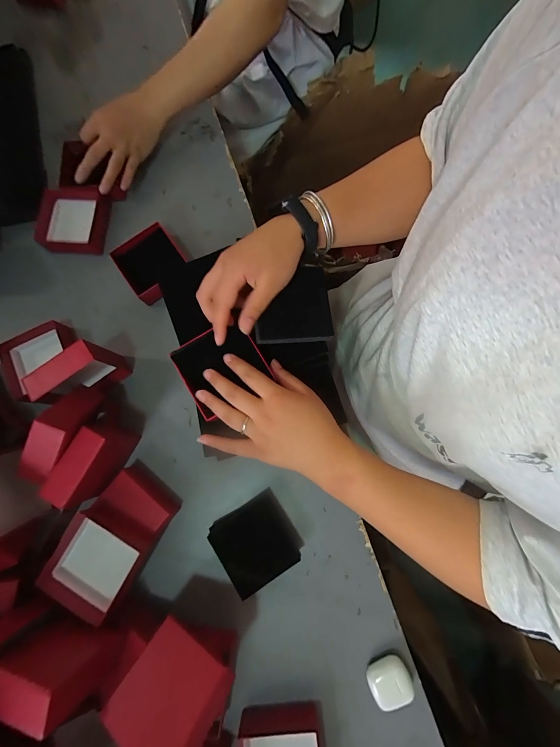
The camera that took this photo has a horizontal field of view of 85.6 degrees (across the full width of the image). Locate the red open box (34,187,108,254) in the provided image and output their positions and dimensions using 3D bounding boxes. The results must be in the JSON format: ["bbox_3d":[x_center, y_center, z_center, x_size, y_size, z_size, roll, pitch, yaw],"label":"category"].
[{"bbox_3d":[-0.320,-0.234,0.466,0.095,0.034,0.091,2,80,3],"label":"red open box"}]

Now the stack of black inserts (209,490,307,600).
[{"bbox_3d":[-0.029,0.208,0.377,0.090,0.037,0.085,-33,80,-4],"label":"stack of black inserts"}]

